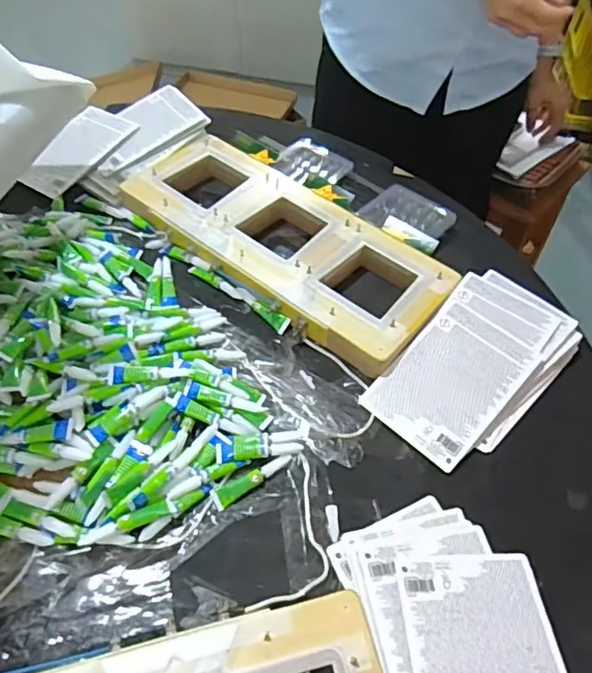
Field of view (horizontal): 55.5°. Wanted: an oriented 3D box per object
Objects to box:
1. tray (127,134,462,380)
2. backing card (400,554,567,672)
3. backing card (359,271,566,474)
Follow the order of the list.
[{"bbox_3d":[-0.020,-0.125,0.699,0.418,0.030,0.173,35,57,24],"label":"tray"},{"bbox_3d":[0.147,0.249,0.425,0.113,0.004,0.167,1,44,-2],"label":"backing card"},{"bbox_3d":[0.182,0.028,0.602,0.119,0.009,0.221,35,69,23],"label":"backing card"}]

